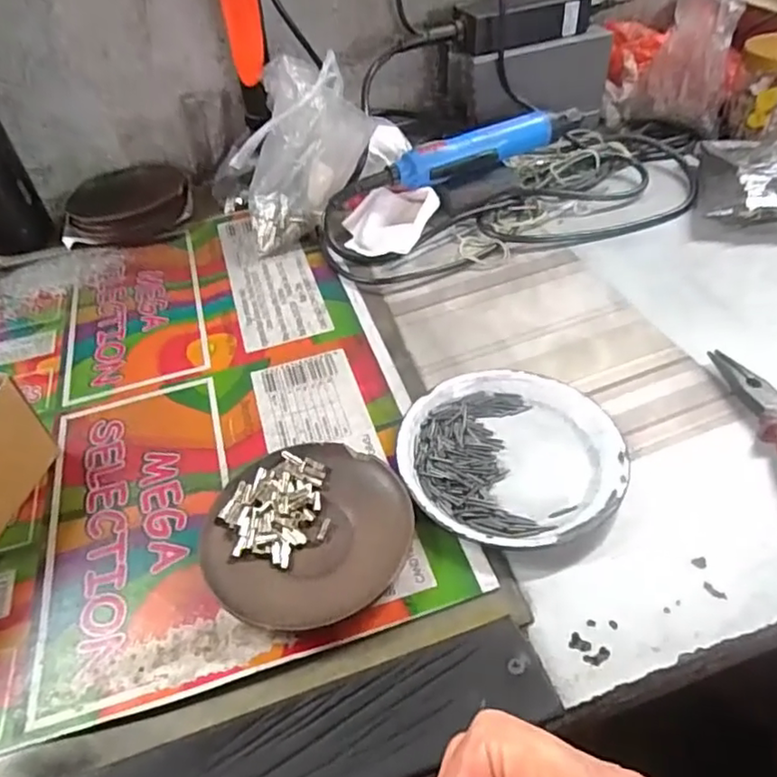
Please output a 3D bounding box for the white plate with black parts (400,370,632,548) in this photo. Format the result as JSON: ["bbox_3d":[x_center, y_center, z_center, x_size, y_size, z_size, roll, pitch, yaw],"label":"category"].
[{"bbox_3d":[0.074,0.039,0.379,0.131,0.015,0.129,-2,45,2],"label":"white plate with black parts"}]

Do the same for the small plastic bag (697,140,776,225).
[{"bbox_3d":[0.337,-0.195,0.575,0.088,0.039,0.134,10,47,14],"label":"small plastic bag"}]

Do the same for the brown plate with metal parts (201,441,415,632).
[{"bbox_3d":[-0.044,0.081,0.347,0.110,0.016,0.111,-2,45,2],"label":"brown plate with metal parts"}]

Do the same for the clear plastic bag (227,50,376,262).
[{"bbox_3d":[-0.080,-0.215,0.563,0.120,0.133,0.089,-19,47,-13],"label":"clear plastic bag"}]

